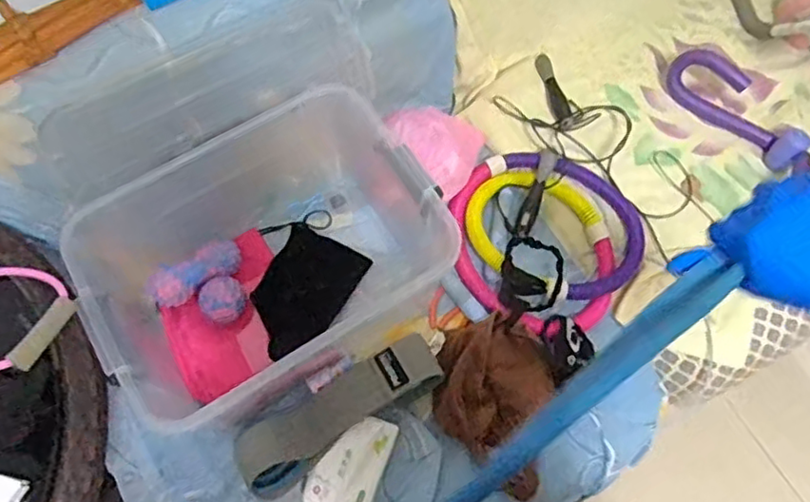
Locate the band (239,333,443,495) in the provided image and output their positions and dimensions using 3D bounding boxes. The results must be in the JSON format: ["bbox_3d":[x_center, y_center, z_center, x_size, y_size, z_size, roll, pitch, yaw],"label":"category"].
[{"bbox_3d":[-0.092,0.232,0.918,0.313,0.053,0.092,-32,73,-12],"label":"band"}]

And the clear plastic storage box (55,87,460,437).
[{"bbox_3d":[-0.196,0.019,0.946,0.464,0.254,0.332,-30,72,-11],"label":"clear plastic storage box"}]

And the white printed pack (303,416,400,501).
[{"bbox_3d":[-0.076,0.303,0.904,0.092,0.065,0.139,20,70,7],"label":"white printed pack"}]

